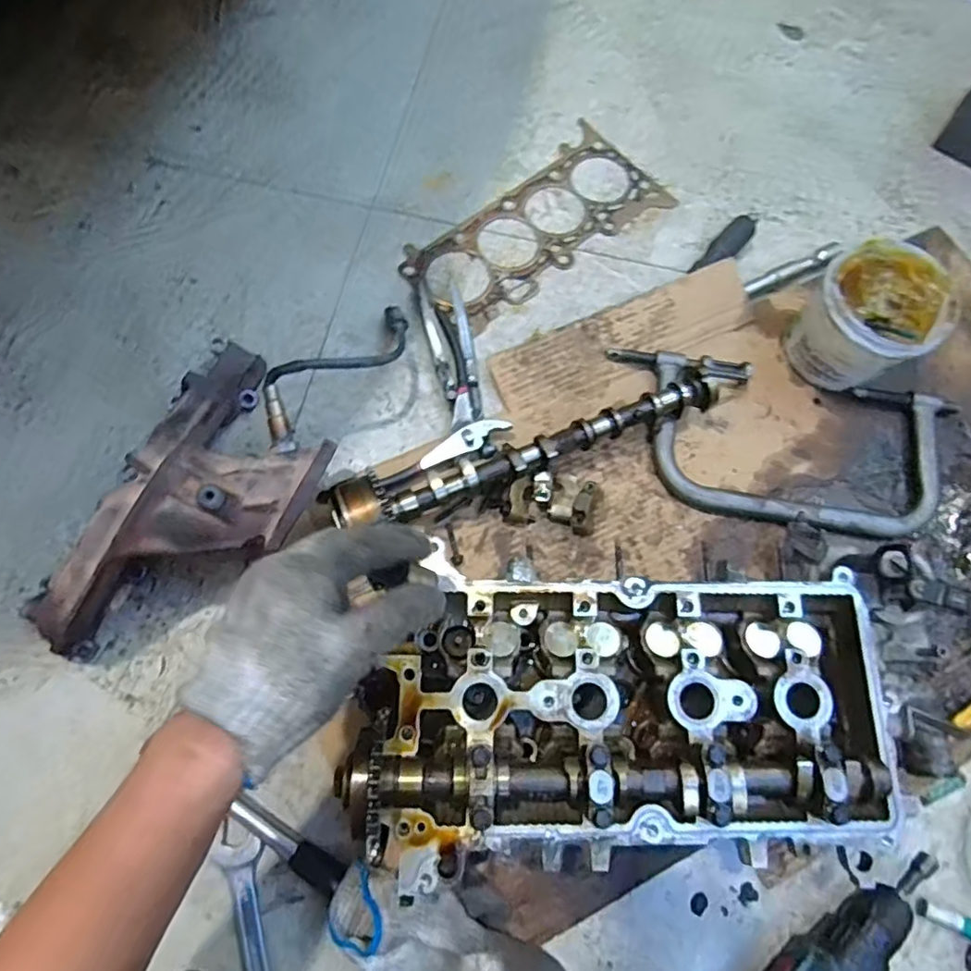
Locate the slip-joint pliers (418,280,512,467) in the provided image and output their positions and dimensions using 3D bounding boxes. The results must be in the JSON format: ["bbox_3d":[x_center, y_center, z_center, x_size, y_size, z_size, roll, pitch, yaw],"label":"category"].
[{"bbox_3d":[-0.027,-0.117,0.619,0.081,0.025,0.204,-2,71,-3],"label":"slip-joint pliers"}]

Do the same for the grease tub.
[{"bbox_3d":[0.387,-0.165,0.612,0.113,0.105,0.113,1,71,-2],"label":"grease tub"}]

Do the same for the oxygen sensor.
[{"bbox_3d":[-0.128,-0.114,0.555,0.065,0.049,0.223,33,50,8],"label":"oxygen sensor"}]

